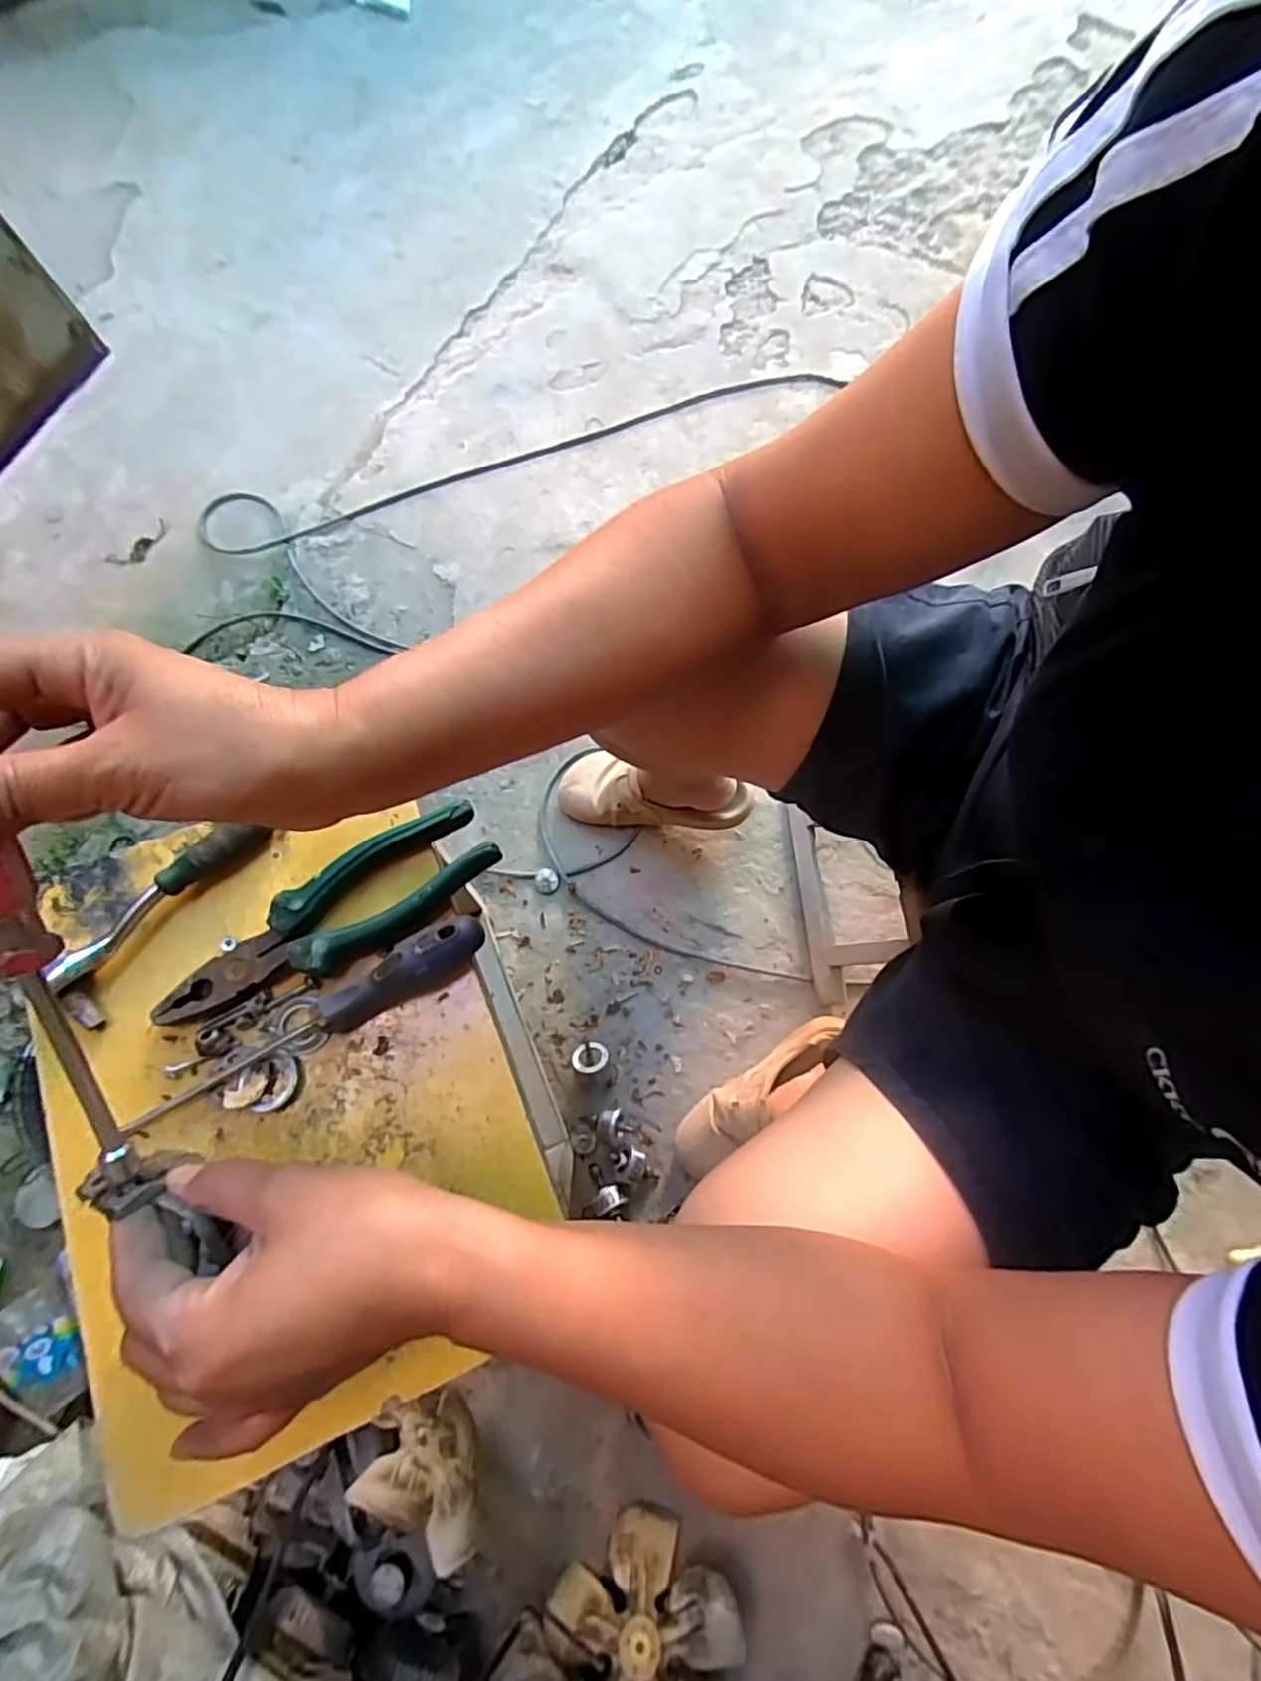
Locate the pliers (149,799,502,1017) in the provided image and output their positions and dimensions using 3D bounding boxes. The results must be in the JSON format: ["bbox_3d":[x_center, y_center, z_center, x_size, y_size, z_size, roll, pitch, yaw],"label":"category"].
[{"bbox_3d":[-0.172,0.042,0.385,0.190,0.025,0.060,-32,79,-8],"label":"pliers"}]

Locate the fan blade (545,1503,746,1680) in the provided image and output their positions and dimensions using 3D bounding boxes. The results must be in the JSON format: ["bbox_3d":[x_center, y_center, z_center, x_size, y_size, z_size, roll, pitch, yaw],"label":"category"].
[{"bbox_3d":[0.006,0.748,0.606,0.168,0.027,0.174,-5,27,2],"label":"fan blade"}]

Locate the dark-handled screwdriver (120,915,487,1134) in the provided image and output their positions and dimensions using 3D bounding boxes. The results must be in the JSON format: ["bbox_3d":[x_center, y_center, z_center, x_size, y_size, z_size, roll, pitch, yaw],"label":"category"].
[{"bbox_3d":[-0.174,0.099,0.364,0.201,0.022,0.025,-27,79,-7],"label":"dark-handled screwdriver"}]

